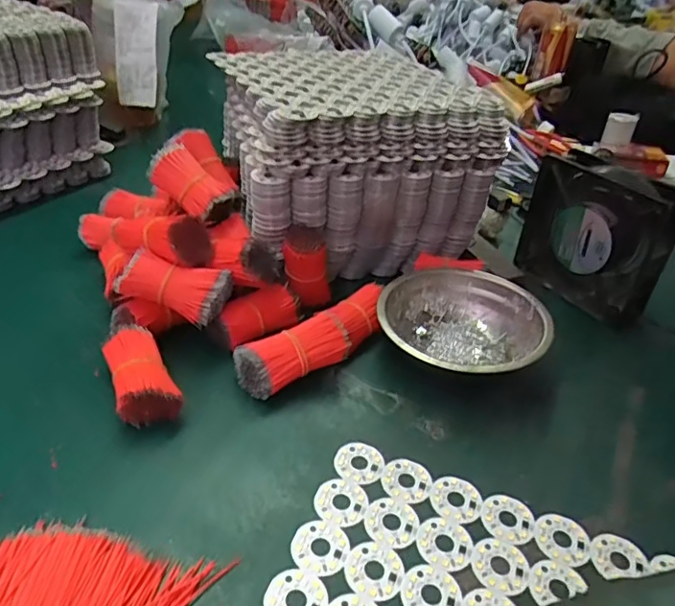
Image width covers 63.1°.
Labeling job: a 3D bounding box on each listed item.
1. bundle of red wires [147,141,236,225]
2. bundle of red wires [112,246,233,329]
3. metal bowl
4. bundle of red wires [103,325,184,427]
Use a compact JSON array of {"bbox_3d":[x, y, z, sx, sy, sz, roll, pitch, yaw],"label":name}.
[{"bbox_3d":[-0.120,-0.099,0.450,0.077,0.030,0.033,41,44,11],"label":"bundle of red wires"},{"bbox_3d":[-0.116,-0.012,0.396,0.075,0.034,0.031,17,34,-6],"label":"bundle of red wires"},{"bbox_3d":[0.095,0.021,0.429,0.122,0.047,0.125,4,35,-3],"label":"metal bowl"},{"bbox_3d":[-0.131,0.045,0.361,0.035,0.028,0.070,-16,53,-28],"label":"bundle of red wires"}]

